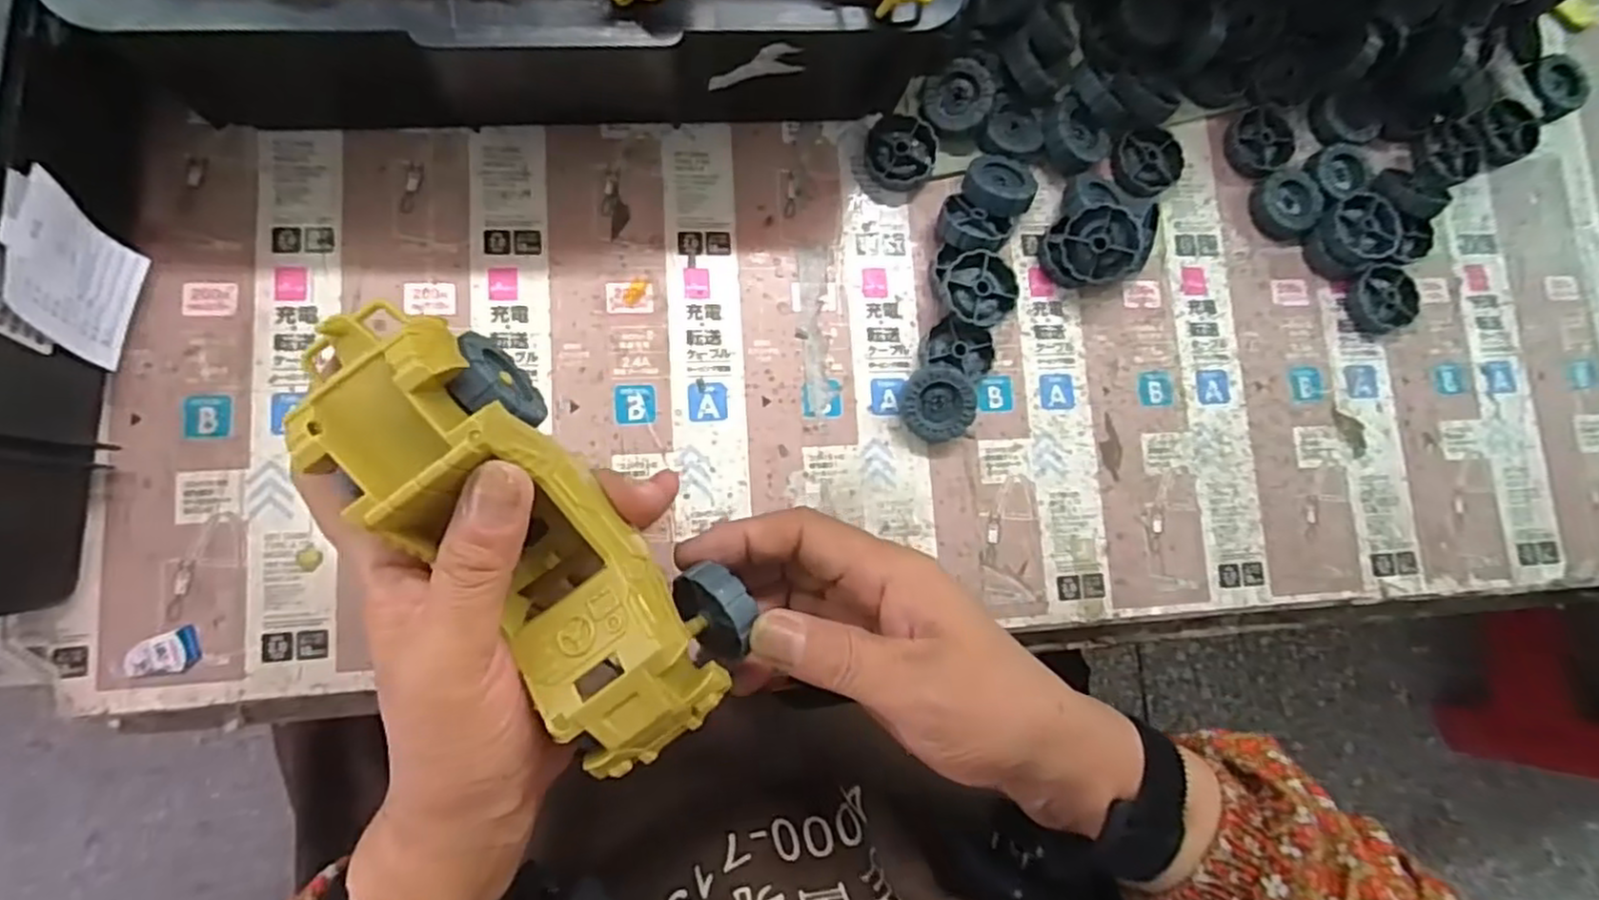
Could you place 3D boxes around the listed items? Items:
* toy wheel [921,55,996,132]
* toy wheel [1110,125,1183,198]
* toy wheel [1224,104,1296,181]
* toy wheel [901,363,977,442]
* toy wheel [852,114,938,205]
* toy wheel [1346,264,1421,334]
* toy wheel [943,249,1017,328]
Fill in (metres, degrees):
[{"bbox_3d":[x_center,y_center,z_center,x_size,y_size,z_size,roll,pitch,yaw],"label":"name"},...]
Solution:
[{"bbox_3d":[0.086,-0.192,0.397,0.037,0.013,0.037,3,100,16],"label":"toy wheel"},{"bbox_3d":[0.202,-0.168,0.423,0.041,0.010,0.038,1,84,-8],"label":"toy wheel"},{"bbox_3d":[0.276,-0.185,0.436,0.042,0.011,0.038,-40,90,-10],"label":"toy wheel"},{"bbox_3d":[0.071,-0.024,0.379,0.037,0.013,0.039,-14,101,8],"label":"toy wheel"},{"bbox_3d":[0.053,-0.161,0.402,0.038,0.015,0.046,32,81,-3],"label":"toy wheel"},{"bbox_3d":[0.346,-0.089,0.433,0.040,0.012,0.039,1,84,-8],"label":"toy wheel"},{"bbox_3d":[0.094,-0.084,0.389,0.038,0.023,0.038,1,84,-8],"label":"toy wheel"}]

